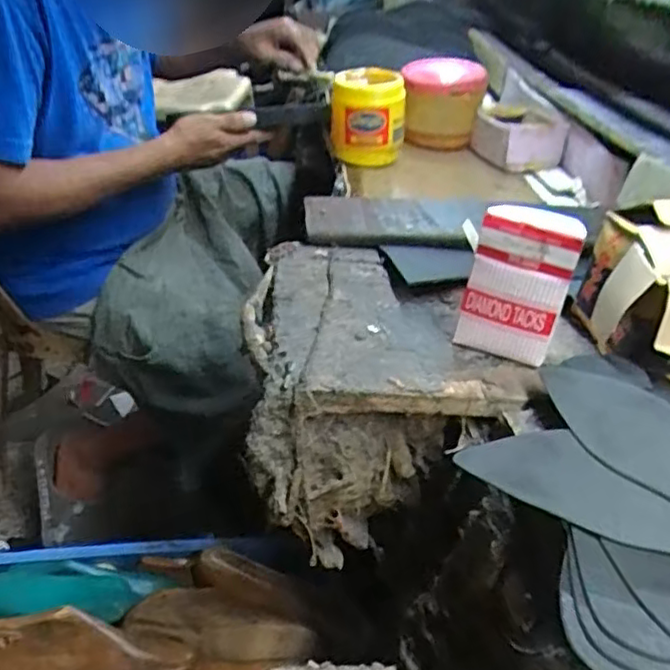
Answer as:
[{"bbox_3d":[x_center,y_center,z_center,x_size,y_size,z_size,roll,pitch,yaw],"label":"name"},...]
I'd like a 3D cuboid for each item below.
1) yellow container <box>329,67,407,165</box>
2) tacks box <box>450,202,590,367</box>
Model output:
[{"bbox_3d":[0.044,-0.286,0.861,0.095,0.106,0.096,5,35,3],"label":"yellow container"},{"bbox_3d":[0.141,-0.037,0.503,0.074,0.119,0.027,14,37,15],"label":"tacks box"}]

